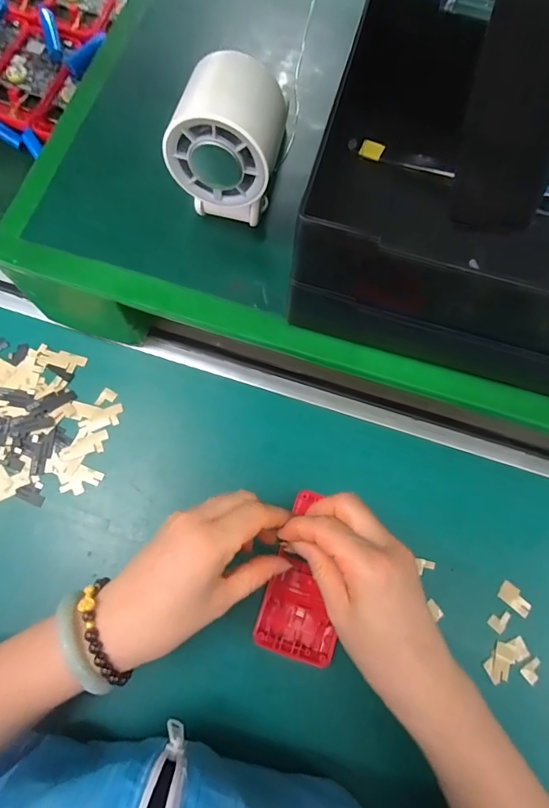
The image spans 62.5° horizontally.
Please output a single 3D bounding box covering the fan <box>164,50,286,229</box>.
[{"bbox_3d":[-0.028,-0.157,0.283,0.063,0.083,0.061,10,74,0],"label":"fan"}]

